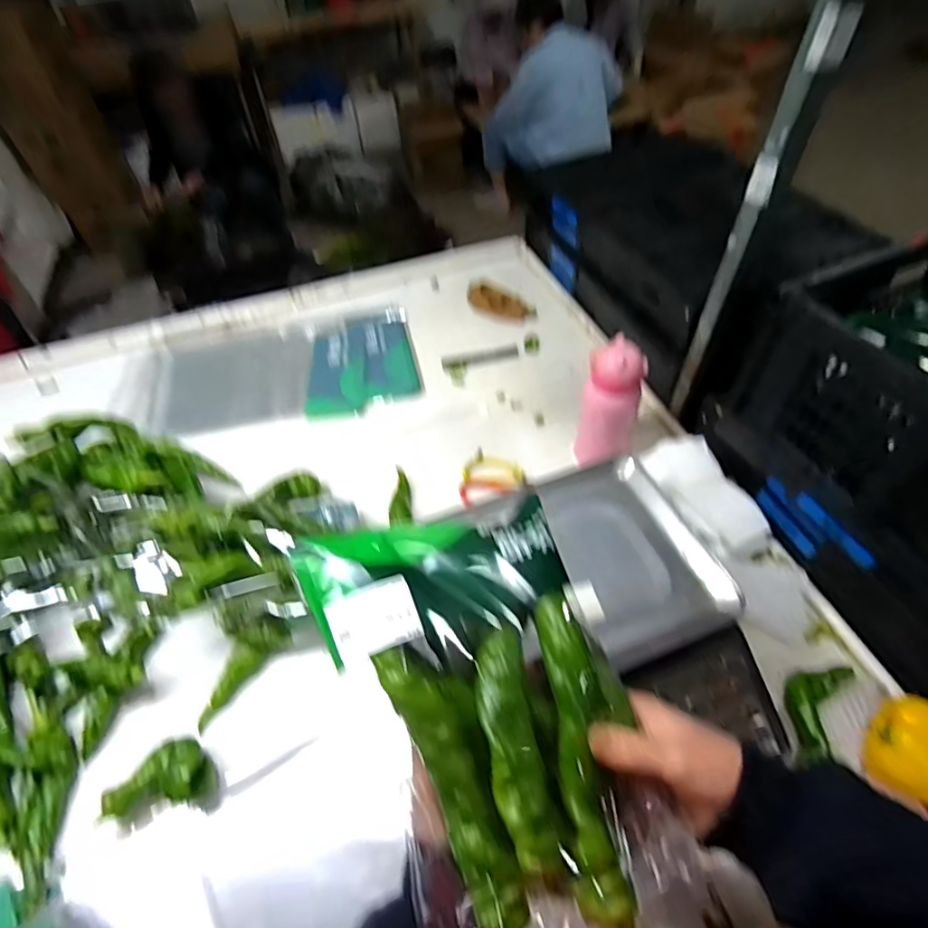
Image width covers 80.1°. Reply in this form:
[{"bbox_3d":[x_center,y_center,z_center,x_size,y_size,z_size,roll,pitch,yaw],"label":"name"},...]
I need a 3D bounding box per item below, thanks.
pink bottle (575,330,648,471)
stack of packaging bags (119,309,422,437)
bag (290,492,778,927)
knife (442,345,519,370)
[{"bbox_3d":[0.202,-0.074,0.765,0.082,0.196,0.063,10,51,12],"label":"pink bottle"},{"bbox_3d":[-0.342,-0.168,1.010,0.502,0.010,0.262,-11,50,-5],"label":"stack of packaging bags"},{"bbox_3d":[0.023,0.159,0.366,0.177,0.047,0.288,-22,71,-13],"label":"bag"},{"bbox_3d":[0.030,-0.191,0.989,0.138,0.016,0.019,-12,50,-6],"label":"knife"}]

